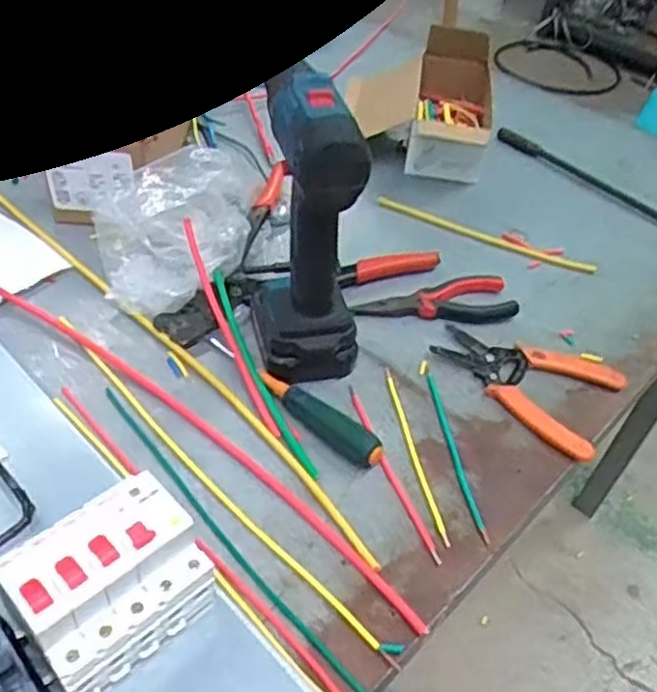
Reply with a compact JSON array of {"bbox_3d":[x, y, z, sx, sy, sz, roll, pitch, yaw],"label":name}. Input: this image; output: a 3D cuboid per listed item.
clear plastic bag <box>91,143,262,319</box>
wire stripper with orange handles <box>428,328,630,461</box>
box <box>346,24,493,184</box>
[{"bbox_3d":[-0.118,-0.103,0.626,0.153,0.090,0.119,-15,47,-21],"label":"clear plastic bag"},{"bbox_3d":[0.161,0.021,0.590,0.145,0.009,0.106,28,47,20],"label":"wire stripper with orange handles"},{"bbox_3d":[0.106,-0.289,0.855,0.168,0.092,0.211,9,43,2],"label":"box"}]

